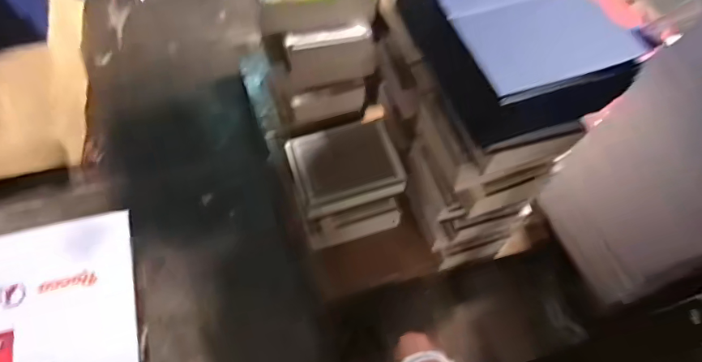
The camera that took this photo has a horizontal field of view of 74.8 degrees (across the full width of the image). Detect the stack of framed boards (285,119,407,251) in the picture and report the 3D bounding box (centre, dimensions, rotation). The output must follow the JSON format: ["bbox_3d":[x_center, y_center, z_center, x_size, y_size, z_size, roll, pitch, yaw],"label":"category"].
[{"bbox_3d":[-0.012,-0.002,1.009,0.217,0.157,0.206,-16,63,-11],"label":"stack of framed boards"}]

